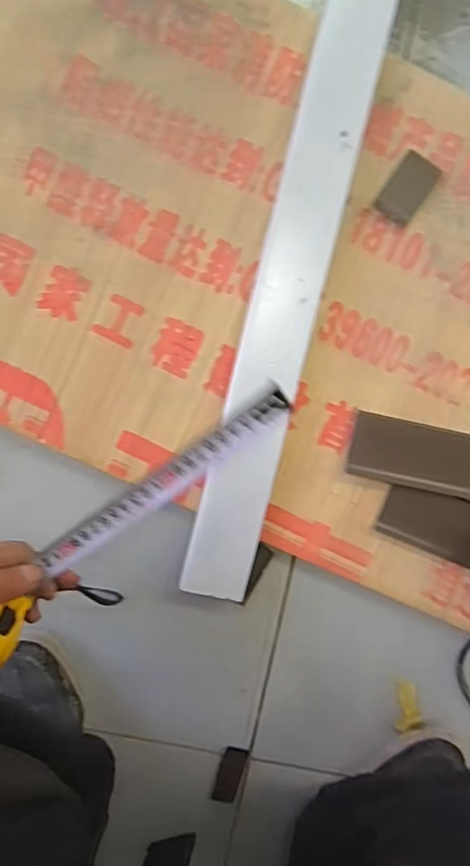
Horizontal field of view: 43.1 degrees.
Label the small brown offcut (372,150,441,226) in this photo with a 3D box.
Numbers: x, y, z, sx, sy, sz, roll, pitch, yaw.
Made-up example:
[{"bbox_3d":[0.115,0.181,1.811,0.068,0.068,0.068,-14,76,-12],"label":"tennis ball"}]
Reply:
[{"bbox_3d":[0.153,-0.217,0.529,0.035,0.005,0.059,33,94,-5],"label":"small brown offcut"}]

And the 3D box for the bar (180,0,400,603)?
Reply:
[{"bbox_3d":[0.054,-0.143,0.519,0.062,0.030,0.594,14,95,-4],"label":"bar"}]

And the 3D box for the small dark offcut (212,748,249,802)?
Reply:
[{"bbox_3d":[-0.005,0.333,0.581,0.024,0.008,0.054,16,95,-4],"label":"small dark offcut"}]

